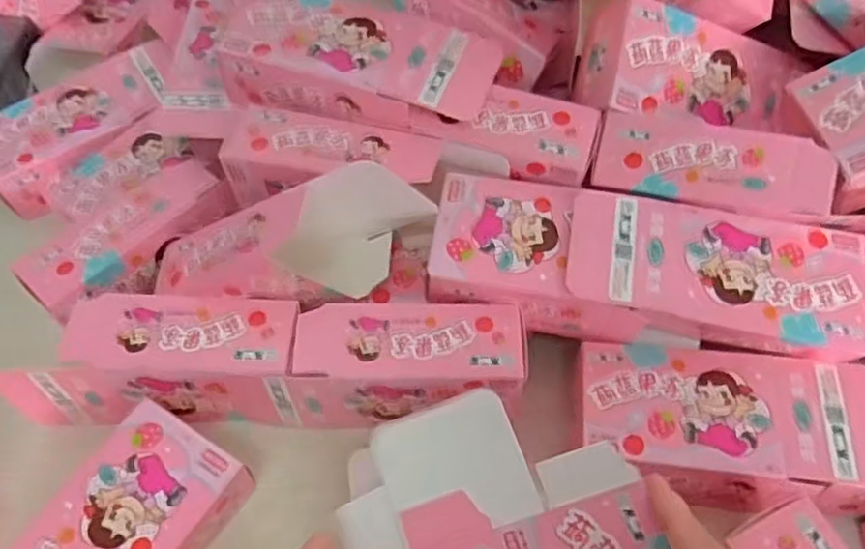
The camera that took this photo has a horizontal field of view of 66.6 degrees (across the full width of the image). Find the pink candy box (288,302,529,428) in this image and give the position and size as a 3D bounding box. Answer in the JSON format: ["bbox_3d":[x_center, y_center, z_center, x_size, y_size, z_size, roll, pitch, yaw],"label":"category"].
[{"bbox_3d":[-0.012,0.052,0.381,0.128,0.055,0.055,2,56,1],"label":"pink candy box"}]

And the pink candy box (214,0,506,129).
[{"bbox_3d":[-0.043,-0.131,0.417,0.162,0.044,0.080,14,57,10],"label":"pink candy box"}]

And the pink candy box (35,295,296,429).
[{"bbox_3d":[-0.148,0.051,0.387,0.140,0.064,0.052,0,56,0],"label":"pink candy box"}]

